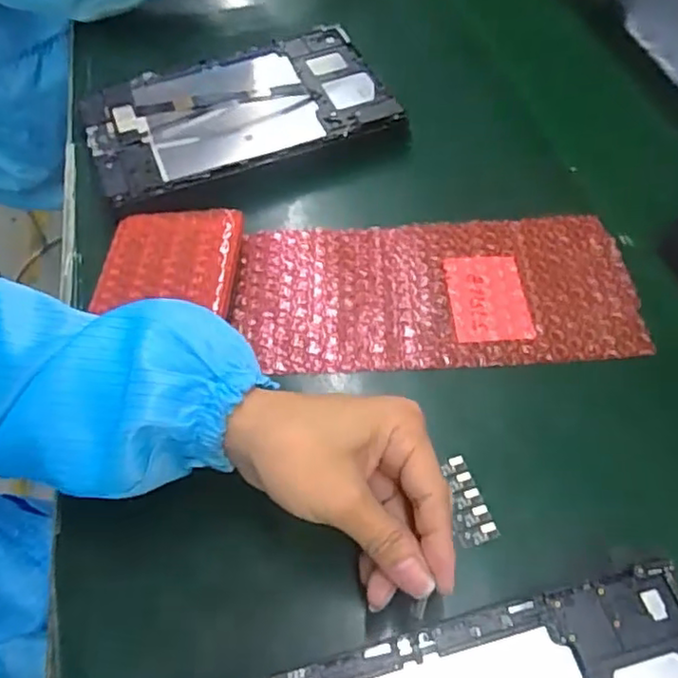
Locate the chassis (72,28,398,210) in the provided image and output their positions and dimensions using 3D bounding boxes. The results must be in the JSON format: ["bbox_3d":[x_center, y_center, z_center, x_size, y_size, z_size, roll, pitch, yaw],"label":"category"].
[{"bbox_3d":[-0.084,-0.189,0.523,0.237,0.016,0.148,-19,57,-13],"label":"chassis"}]

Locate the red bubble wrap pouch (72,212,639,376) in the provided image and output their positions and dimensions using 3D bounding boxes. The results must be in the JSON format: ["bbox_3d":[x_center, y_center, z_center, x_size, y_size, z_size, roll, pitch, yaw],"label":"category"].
[{"bbox_3d":[0.018,-0.035,0.427,0.346,0.021,0.119,0,55,0],"label":"red bubble wrap pouch"}]

